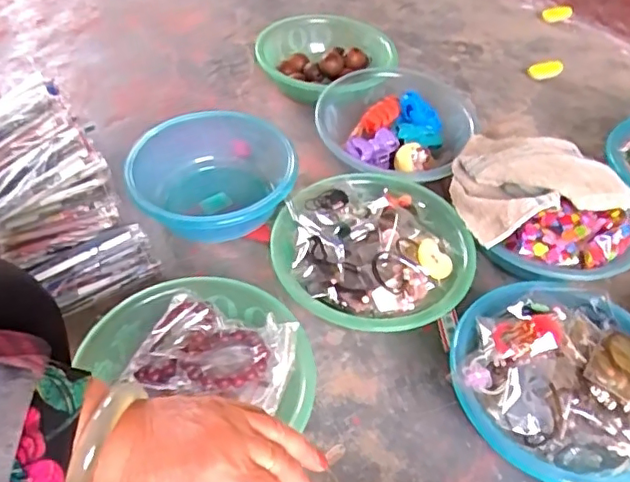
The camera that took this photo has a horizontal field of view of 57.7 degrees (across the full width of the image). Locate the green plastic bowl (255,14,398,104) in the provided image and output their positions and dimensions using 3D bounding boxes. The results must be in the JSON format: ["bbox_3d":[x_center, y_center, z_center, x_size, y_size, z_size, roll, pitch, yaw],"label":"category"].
[{"bbox_3d":[0.020,-0.307,0.970,0.215,0.078,0.199,2,48,-2],"label":"green plastic bowl"}]

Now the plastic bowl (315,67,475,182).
[{"bbox_3d":[0.119,-0.173,0.861,0.207,0.078,0.225,2,48,-2],"label":"plastic bowl"}]

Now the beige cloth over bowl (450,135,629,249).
[{"bbox_3d":[0.277,-0.094,0.736,0.216,0.051,0.184,-8,49,-11],"label":"beige cloth over bowl"}]

